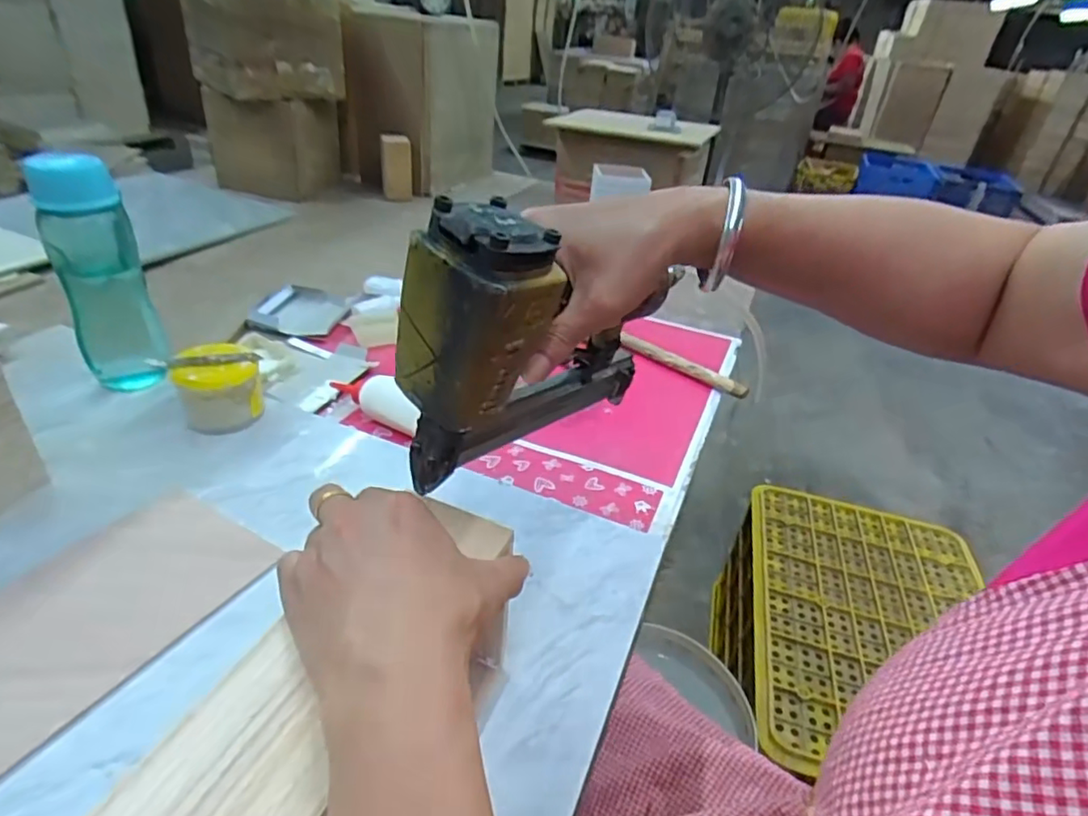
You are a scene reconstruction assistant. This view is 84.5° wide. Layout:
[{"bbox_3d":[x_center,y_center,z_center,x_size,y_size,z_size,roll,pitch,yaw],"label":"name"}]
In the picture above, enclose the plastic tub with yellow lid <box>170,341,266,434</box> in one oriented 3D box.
[{"bbox_3d":[-0.333,-0.019,0.620,0.079,0.076,0.073,-15,39,-30],"label":"plastic tub with yellow lid"}]

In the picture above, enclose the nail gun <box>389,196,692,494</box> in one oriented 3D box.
[{"bbox_3d":[0.014,-0.041,0.354,0.205,0.165,0.059,-24,44,-39],"label":"nail gun"}]

